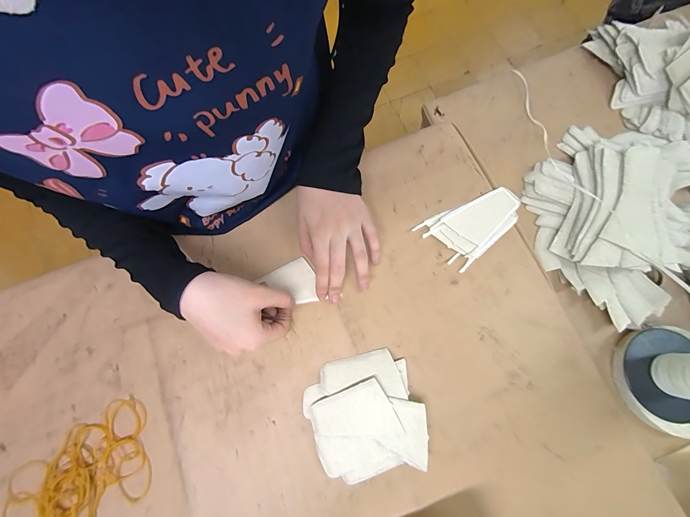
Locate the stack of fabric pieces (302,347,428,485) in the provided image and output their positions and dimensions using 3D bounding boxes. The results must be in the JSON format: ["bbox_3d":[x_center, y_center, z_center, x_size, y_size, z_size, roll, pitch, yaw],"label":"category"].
[{"bbox_3d":[0.020,0.164,0.310,0.113,0.021,0.115,-20,76,-4],"label":"stack of fabric pieces"}]

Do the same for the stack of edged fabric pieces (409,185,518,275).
[{"bbox_3d":[0.157,-0.047,0.363,0.114,0.012,0.074,-40,78,-8],"label":"stack of edged fabric pieces"}]

